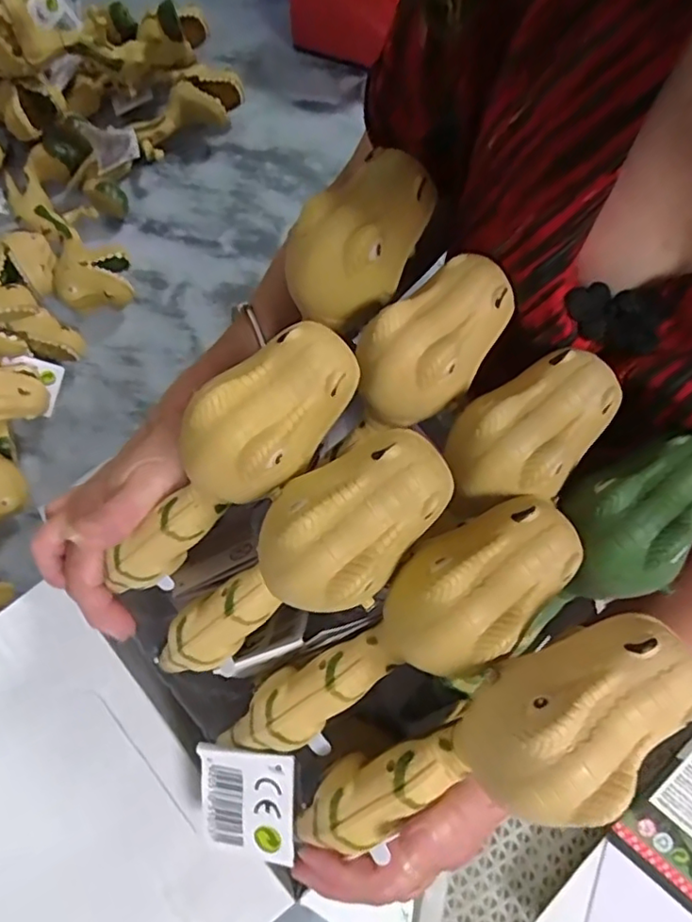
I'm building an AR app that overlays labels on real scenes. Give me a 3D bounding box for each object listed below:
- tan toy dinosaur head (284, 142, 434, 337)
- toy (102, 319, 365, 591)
[{"bbox_3d":[0.006,-0.089,0.247,0.040,0.036,0.063,35,78,9],"label":"tan toy dinosaur head"},{"bbox_3d":[-0.053,0.012,0.243,0.037,0.153,0.047,53,37,12],"label":"toy"}]

